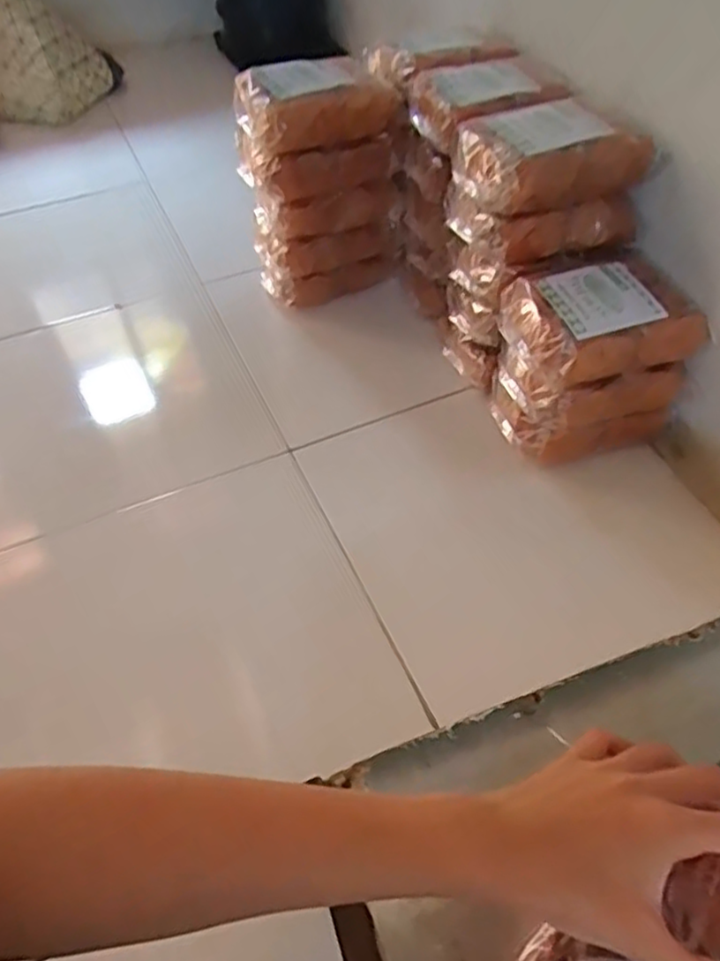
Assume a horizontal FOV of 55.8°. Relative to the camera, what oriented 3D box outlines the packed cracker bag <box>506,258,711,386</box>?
[{"bbox_3d":[0.245,-0.175,0.712,0.178,0.058,0.137,-15,49,-9],"label":"packed cracker bag"}]

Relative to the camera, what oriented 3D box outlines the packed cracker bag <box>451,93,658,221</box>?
[{"bbox_3d":[0.193,-0.343,0.708,0.178,0.059,0.138,-19,50,-12],"label":"packed cracker bag"}]

